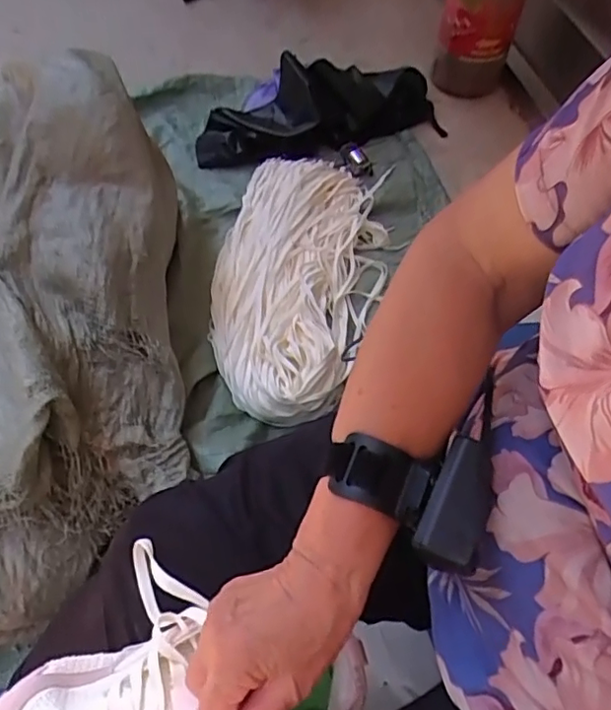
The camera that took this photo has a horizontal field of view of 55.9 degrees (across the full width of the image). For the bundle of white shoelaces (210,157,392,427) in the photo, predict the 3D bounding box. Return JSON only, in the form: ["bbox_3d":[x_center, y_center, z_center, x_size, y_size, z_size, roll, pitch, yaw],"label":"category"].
[{"bbox_3d":[-0.008,-0.146,0.938,0.264,0.069,0.543,6,57,2],"label":"bundle of white shoelaces"}]

